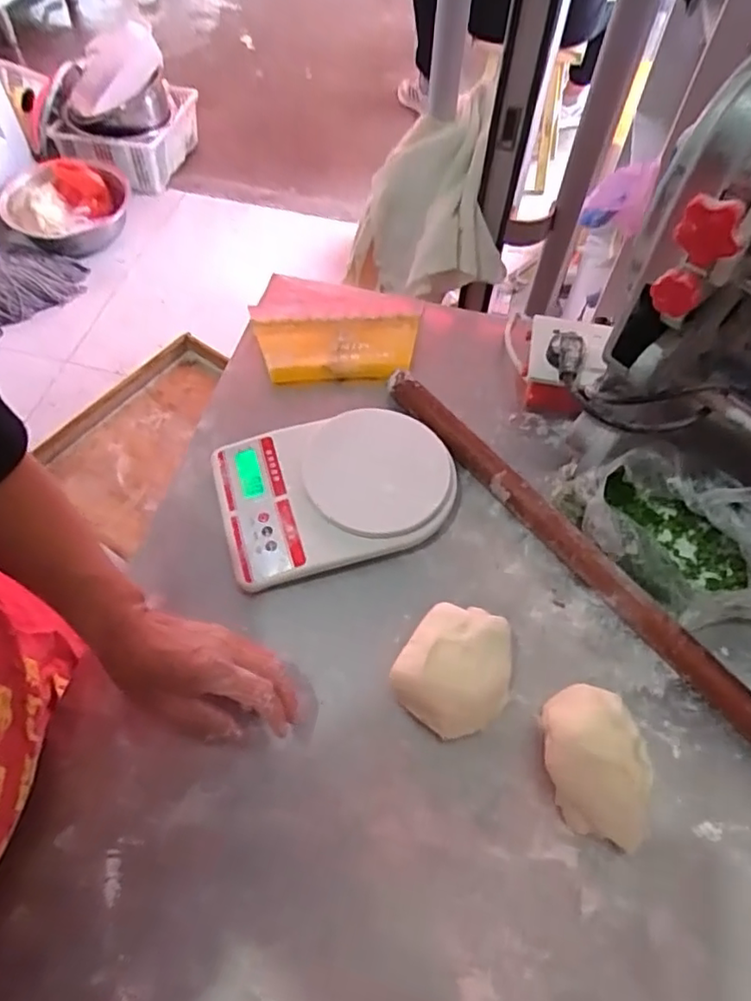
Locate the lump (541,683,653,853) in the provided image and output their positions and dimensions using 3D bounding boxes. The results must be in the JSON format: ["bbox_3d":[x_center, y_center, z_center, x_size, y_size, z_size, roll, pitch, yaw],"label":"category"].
[{"bbox_3d":[0.164,0.197,0.461,0.067,0.046,0.114,-13,60,-7],"label":"lump"}]

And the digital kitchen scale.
[{"bbox_3d":[-0.037,-0.009,0.579,0.213,0.048,0.146,-13,60,-8],"label":"digital kitchen scale"}]

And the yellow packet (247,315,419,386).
[{"bbox_3d":[-0.045,-0.172,0.680,0.177,0.022,0.099,1,60,0],"label":"yellow packet"}]

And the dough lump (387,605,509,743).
[{"bbox_3d":[0.068,0.135,0.497,0.087,0.041,0.102,32,64,17],"label":"dough lump"}]

